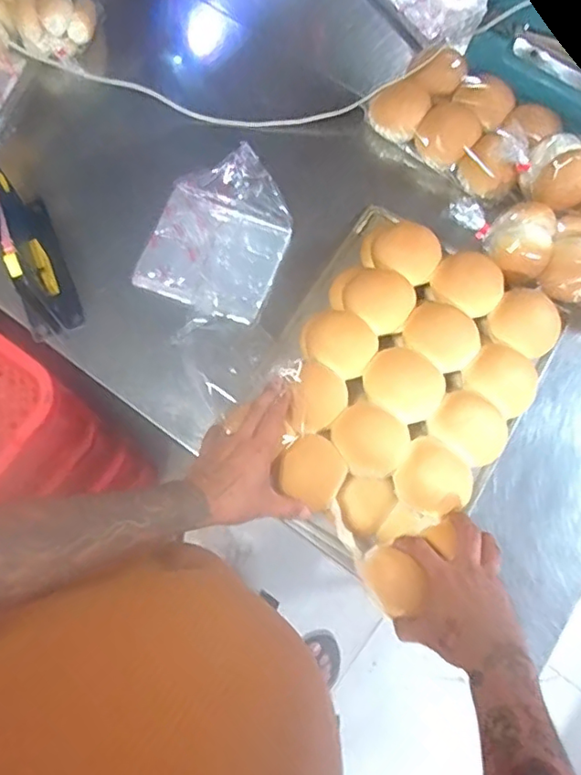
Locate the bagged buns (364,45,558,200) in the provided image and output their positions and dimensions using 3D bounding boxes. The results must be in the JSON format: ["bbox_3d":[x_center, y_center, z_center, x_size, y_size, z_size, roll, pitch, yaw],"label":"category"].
[{"bbox_3d":[0.265,-0.414,0.841,0.247,0.074,0.183,39,76,9],"label":"bagged buns"}]

